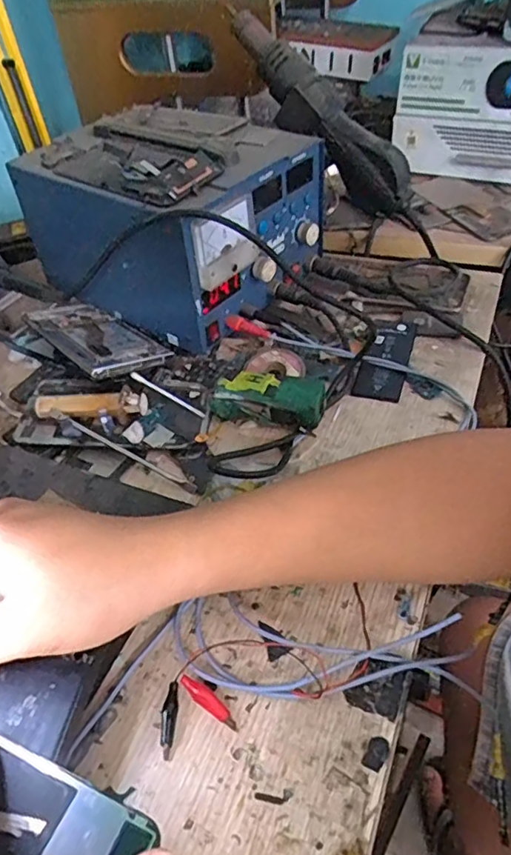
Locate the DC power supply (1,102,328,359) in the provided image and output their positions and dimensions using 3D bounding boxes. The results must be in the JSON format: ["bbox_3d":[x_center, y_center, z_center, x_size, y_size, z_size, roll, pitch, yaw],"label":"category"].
[{"bbox_3d":[-0.066,-0.204,0.559,0.239,0.135,0.197,28,55,30],"label":"DC power supply"}]

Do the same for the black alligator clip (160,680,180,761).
[{"bbox_3d":[-0.047,0.156,0.315,0.008,0.008,0.036,2,46,9],"label":"black alligator clip"}]

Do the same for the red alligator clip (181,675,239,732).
[{"bbox_3d":[-0.024,0.148,0.319,0.039,0.006,0.009,36,58,19],"label":"red alligator clip"}]

